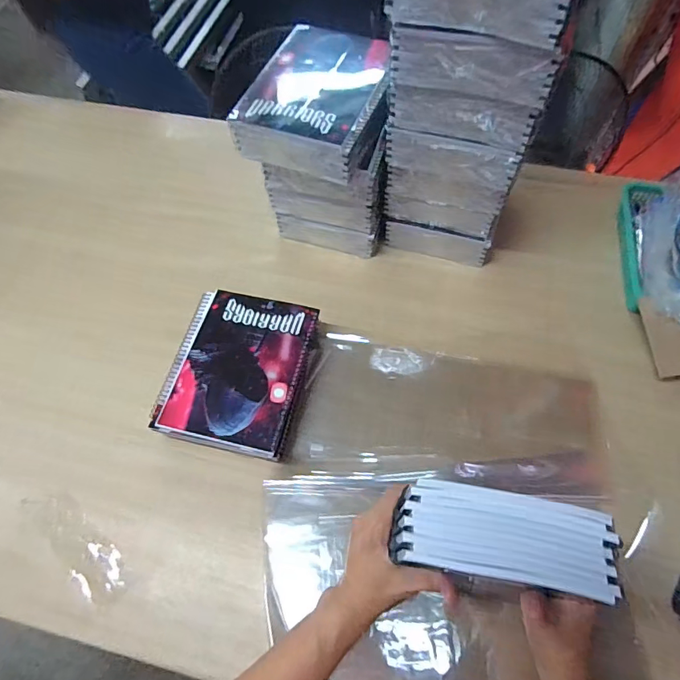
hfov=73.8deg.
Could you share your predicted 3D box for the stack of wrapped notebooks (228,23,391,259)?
[{"bbox_3d":[-0.013,-0.273,0.673,0.180,0.246,0.213,16,63,10],"label":"stack of wrapped notebooks"}]

